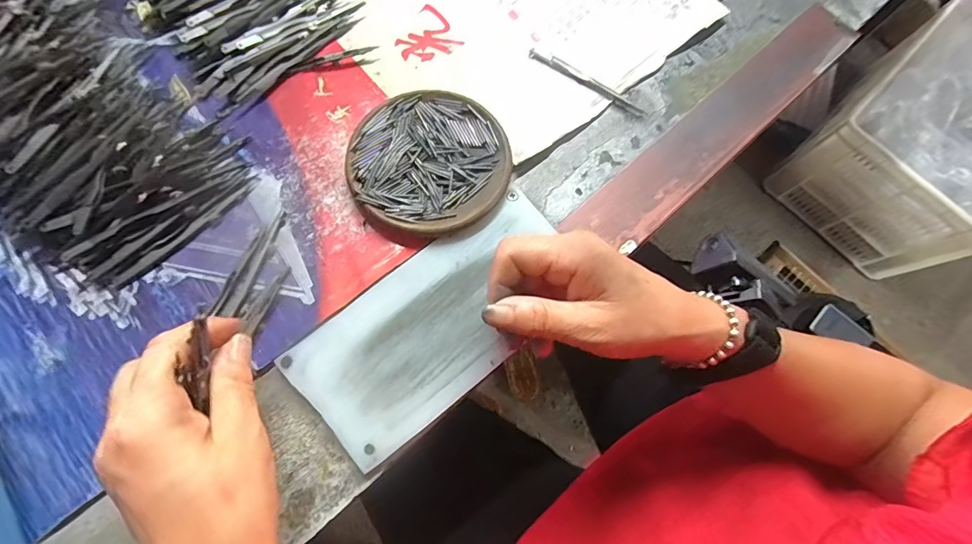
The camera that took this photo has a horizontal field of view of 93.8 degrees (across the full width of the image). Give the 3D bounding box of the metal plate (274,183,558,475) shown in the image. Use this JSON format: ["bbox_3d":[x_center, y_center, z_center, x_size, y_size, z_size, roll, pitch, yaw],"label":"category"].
[{"bbox_3d":[-0.028,0.030,0.303,0.194,0.007,0.092,-38,79,-11],"label":"metal plate"}]

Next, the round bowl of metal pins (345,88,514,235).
[{"bbox_3d":[-0.041,-0.080,0.329,0.112,0.015,0.108,1,75,-3],"label":"round bowl of metal pins"}]

